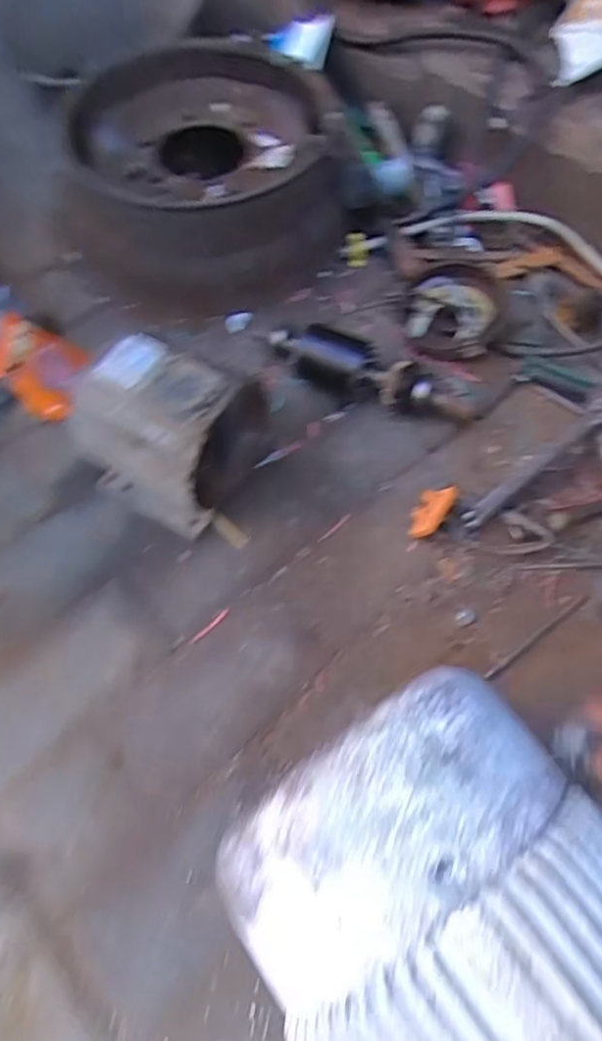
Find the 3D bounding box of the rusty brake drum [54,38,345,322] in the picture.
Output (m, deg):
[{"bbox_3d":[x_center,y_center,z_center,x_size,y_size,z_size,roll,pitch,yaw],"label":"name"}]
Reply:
[{"bbox_3d":[-0.160,-0.564,0.953,0.417,0.165,0.461,-7,63,-1],"label":"rusty brake drum"}]

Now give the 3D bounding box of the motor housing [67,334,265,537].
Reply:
[{"bbox_3d":[-0.153,-0.097,0.685,0.159,0.177,0.138,26,67,15],"label":"motor housing"}]

